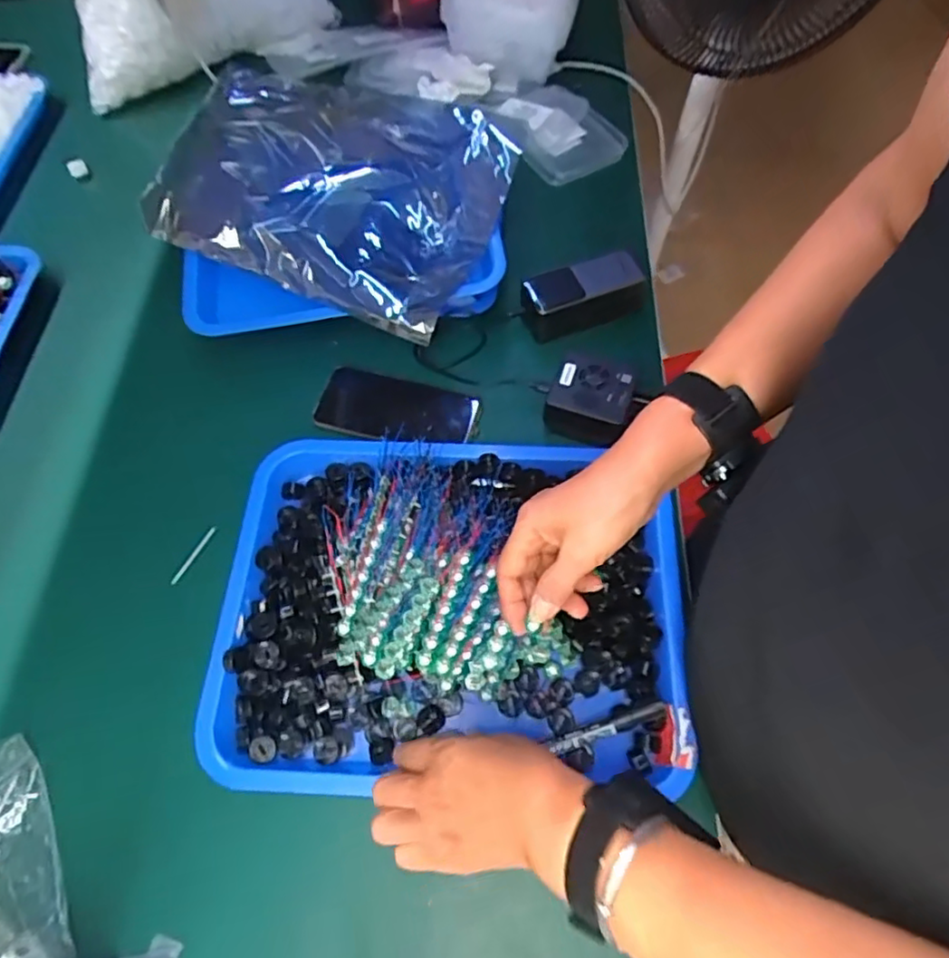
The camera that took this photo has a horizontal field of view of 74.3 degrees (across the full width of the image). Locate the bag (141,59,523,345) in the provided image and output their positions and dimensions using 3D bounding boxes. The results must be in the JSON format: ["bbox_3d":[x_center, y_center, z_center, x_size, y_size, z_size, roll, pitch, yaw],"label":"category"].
[{"bbox_3d":[-0.142,-0.319,0.643,0.337,0.107,0.284,23,66,12],"label":"bag"}]

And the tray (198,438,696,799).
[{"bbox_3d":[-0.026,0.091,0.520,0.366,0.082,0.289,-1,63,0],"label":"tray"}]

